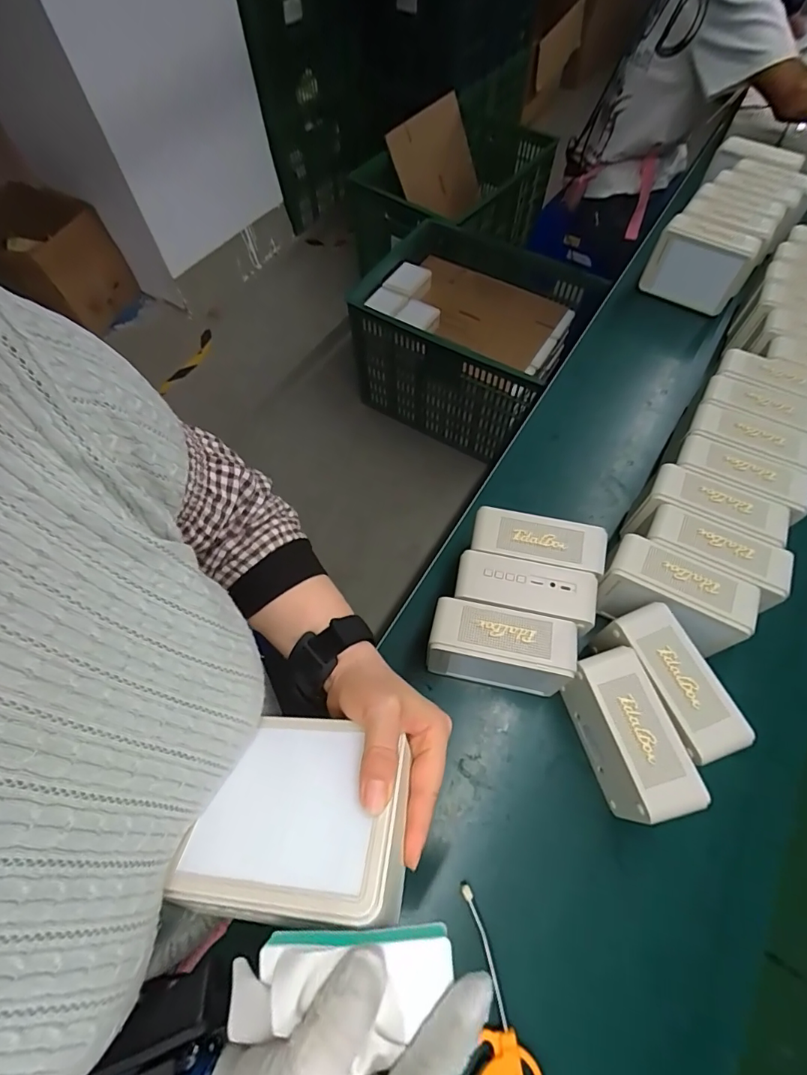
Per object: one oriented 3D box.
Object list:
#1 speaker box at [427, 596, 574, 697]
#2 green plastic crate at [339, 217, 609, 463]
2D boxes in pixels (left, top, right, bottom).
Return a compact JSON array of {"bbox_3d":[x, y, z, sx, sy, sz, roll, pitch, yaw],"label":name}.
[{"bbox_3d":[0.097,0.118,0.490,0.138,0.098,0.062,10,63,7],"label":"speaker box"},{"bbox_3d":[0.189,-0.628,1.563,0.667,0.415,0.486,27,67,15],"label":"green plastic crate"}]

